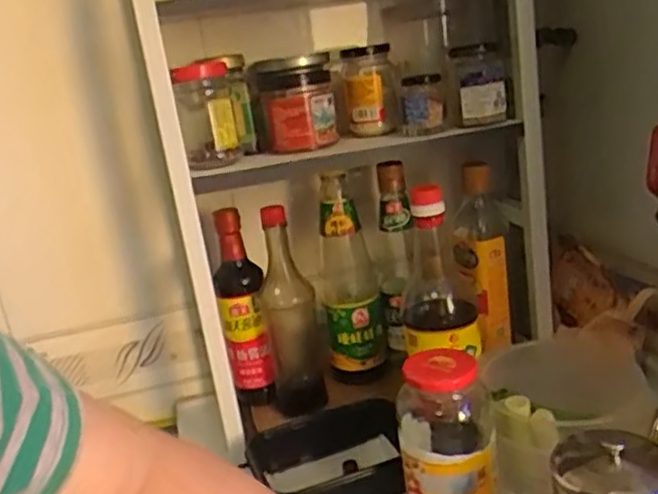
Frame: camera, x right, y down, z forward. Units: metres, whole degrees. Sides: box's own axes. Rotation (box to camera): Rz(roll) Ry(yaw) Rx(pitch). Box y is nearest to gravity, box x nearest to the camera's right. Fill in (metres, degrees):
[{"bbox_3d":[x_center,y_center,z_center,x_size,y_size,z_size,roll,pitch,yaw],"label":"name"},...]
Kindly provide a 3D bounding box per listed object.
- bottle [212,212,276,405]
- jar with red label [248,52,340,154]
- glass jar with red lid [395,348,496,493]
[{"bbox_3d":[-0.102,0.075,0.838,0.057,0.224,0.057,-11,17,-8],"label":"bottle"},{"bbox_3d":[-0.044,-0.164,0.809,0.096,0.101,0.102,-8,17,1],"label":"jar with red label"},{"bbox_3d":[0.106,0.178,0.639,0.083,0.160,0.071,-5,17,11],"label":"glass jar with red lid"}]

